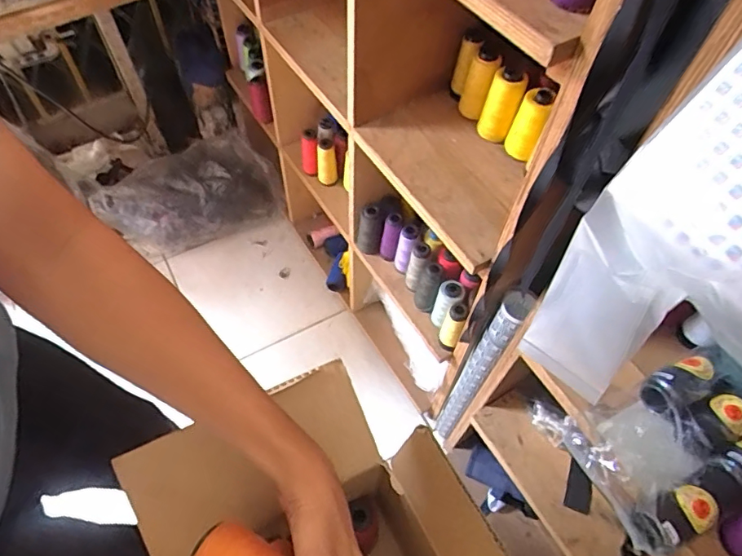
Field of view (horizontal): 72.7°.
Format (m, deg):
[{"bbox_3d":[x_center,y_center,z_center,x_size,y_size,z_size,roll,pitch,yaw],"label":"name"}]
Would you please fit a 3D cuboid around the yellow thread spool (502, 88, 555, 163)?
[{"bbox_3d":[0.232,-0.227,0.751,0.045,0.103,0.046,1,57,-2],"label":"yellow thread spool"}]

